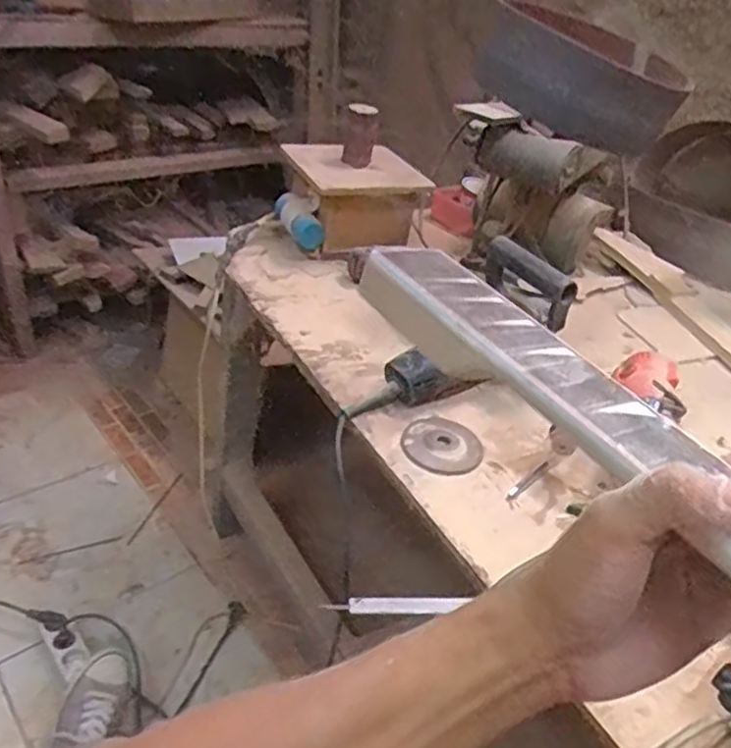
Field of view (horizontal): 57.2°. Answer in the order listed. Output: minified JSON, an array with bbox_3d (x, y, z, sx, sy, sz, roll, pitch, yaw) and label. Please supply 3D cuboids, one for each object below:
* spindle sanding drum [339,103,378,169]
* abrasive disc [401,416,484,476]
[{"bbox_3d":[-0.012,-0.375,1.062,0.055,0.095,0.060,10,34,2],"label":"spindle sanding drum"},{"bbox_3d":[0.085,0.077,0.733,0.085,0.009,0.084,6,34,-4],"label":"abrasive disc"}]

